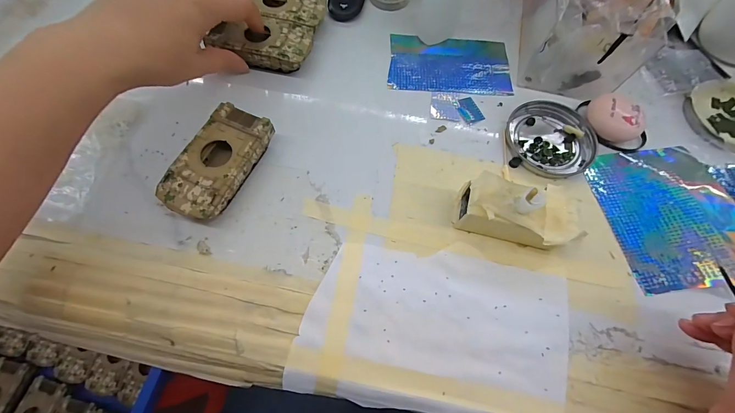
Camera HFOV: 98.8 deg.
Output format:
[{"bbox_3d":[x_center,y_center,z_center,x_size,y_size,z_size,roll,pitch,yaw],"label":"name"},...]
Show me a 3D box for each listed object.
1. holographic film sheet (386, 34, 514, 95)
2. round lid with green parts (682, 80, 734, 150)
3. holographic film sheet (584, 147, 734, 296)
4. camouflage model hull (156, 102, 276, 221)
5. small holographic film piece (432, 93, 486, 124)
[{"bbox_3d":[0.085,-0.148,0.326,0.121,0.004,0.073,4,67,1],"label":"holographic film sheet"},{"bbox_3d":[0.351,-0.086,0.304,0.076,0.013,0.076,-16,68,-8],"label":"round lid with green parts"},{"bbox_3d":[0.252,0.005,0.263,0.102,0.009,0.121,-10,65,2],"label":"holographic film sheet"},{"bbox_3d":[-0.120,-0.034,0.258,0.050,0.027,0.095,24,69,9],"label":"camouflage model hull"},{"bbox_3d":[0.086,-0.096,0.303,0.049,0.004,0.032,6,67,2],"label":"small holographic film piece"}]

